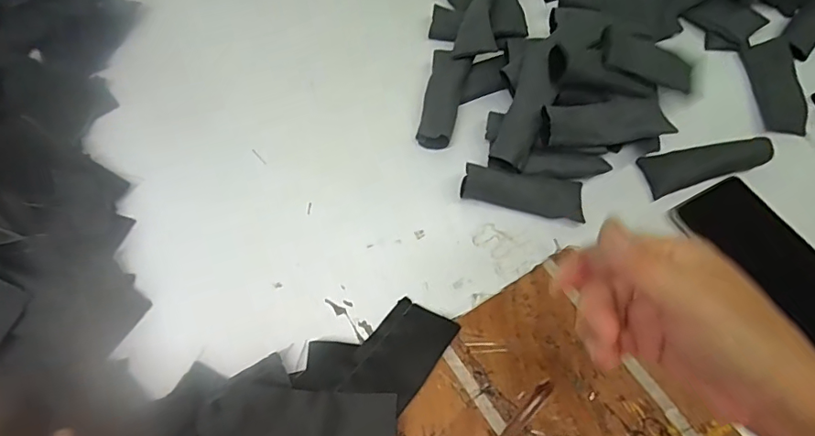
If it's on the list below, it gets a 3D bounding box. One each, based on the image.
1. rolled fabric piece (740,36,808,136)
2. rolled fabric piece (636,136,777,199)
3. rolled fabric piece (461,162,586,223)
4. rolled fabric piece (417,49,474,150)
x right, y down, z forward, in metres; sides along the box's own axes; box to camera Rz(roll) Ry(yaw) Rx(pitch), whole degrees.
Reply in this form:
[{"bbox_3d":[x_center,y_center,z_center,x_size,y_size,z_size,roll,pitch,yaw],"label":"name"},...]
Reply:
[{"bbox_3d":[0.356,-0.130,0.493,0.032,0.025,0.105,-1,61,2],"label":"rolled fabric piece"},{"bbox_3d":[0.263,-0.048,0.451,0.102,0.013,0.039,-15,61,9],"label":"rolled fabric piece"},{"bbox_3d":[0.100,-0.023,0.447,0.103,0.015,0.035,9,62,8],"label":"rolled fabric piece"},{"bbox_3d":[0.033,-0.116,0.490,0.038,0.028,0.103,13,63,10],"label":"rolled fabric piece"}]

